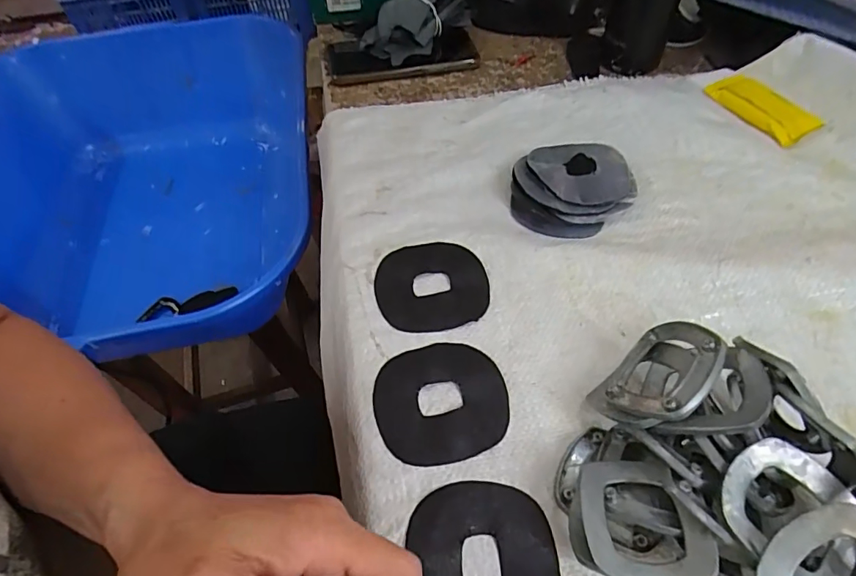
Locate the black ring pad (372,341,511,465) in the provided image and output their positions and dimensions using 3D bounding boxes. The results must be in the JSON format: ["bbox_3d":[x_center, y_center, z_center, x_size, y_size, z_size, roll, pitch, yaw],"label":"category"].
[{"bbox_3d":[0.008,0.070,0.303,0.080,0.004,0.075,-11,53,-5],"label":"black ring pad"}]

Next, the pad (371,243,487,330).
[{"bbox_3d":[0.003,-0.002,0.356,0.081,0.004,0.077,-4,53,0],"label":"pad"}]

